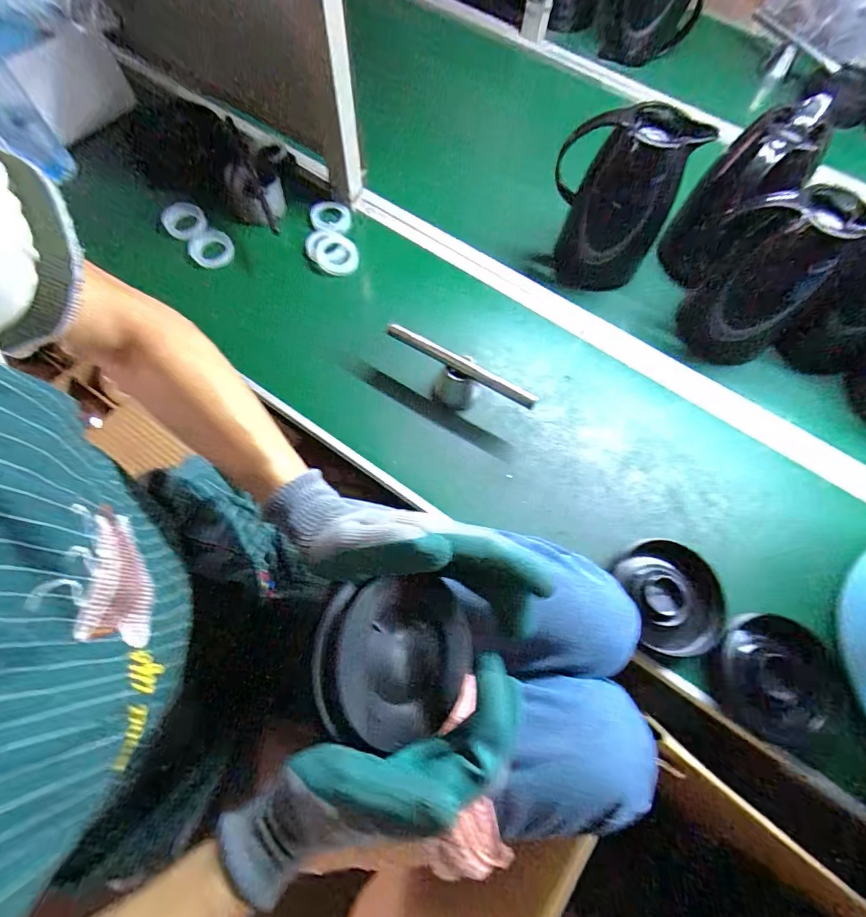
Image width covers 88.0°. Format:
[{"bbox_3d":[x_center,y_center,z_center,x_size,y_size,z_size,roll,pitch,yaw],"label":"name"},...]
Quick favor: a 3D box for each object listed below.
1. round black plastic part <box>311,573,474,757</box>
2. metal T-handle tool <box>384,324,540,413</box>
[{"bbox_3d":[-0.031,0.135,0.307,0.111,0.035,0.111,15,68,-42],"label":"round black plastic part"},{"bbox_3d":[0.033,-0.098,0.563,0.200,0.073,0.050,31,70,9],"label":"metal T-handle tool"}]

